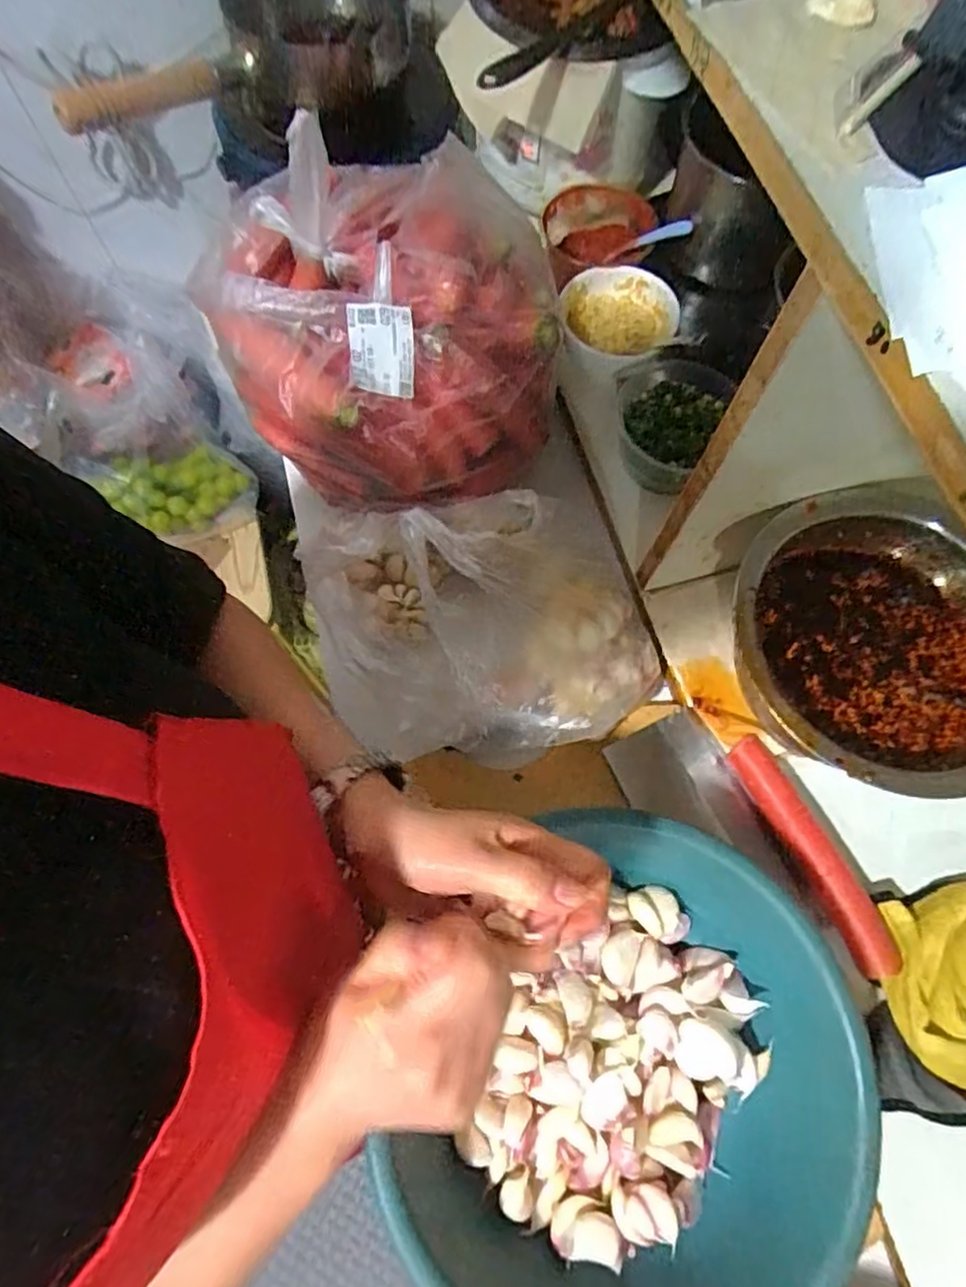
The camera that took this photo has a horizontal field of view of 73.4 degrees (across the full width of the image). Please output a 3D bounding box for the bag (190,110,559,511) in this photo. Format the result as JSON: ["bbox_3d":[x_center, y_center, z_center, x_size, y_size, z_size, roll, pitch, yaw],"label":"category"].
[{"bbox_3d":[-0.081,-0.269,0.526,0.300,0.160,0.248,32,73,10],"label":"bag"}]

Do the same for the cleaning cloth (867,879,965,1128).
[{"bbox_3d":[0.328,0.238,0.437,0.129,0.045,0.148,3,70,0],"label":"cleaning cloth"}]

